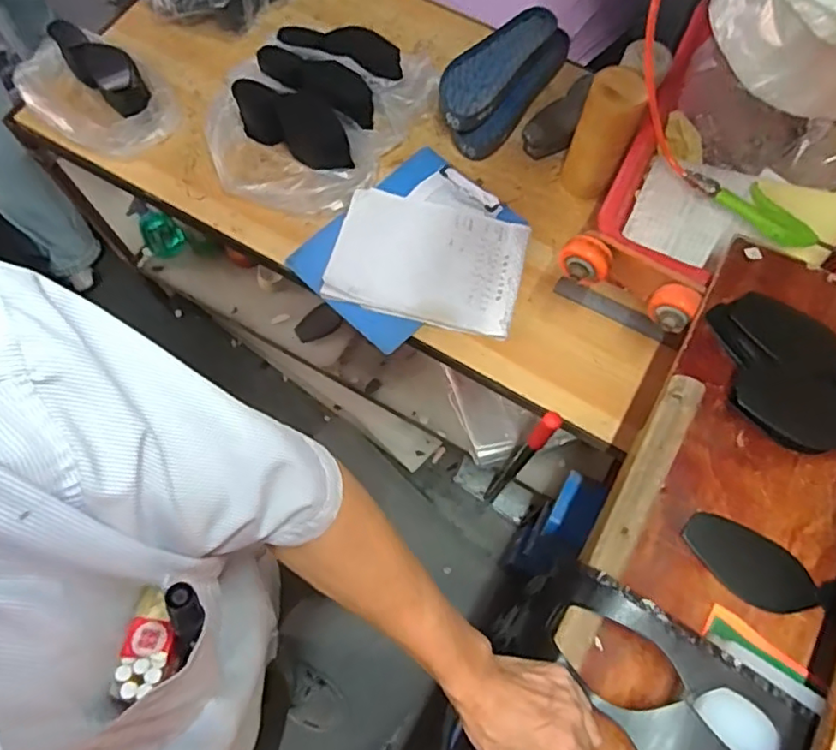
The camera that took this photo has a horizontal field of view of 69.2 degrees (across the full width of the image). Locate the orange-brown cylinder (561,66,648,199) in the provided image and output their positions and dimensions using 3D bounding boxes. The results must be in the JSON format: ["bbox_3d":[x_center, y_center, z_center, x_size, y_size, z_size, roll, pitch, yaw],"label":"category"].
[{"bbox_3d":[0.268,-0.347,0.893,0.081,0.201,0.075,23,72,6],"label":"orange-brown cylinder"}]

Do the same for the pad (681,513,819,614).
[{"bbox_3d":[0.324,0.184,0.594,0.129,0.006,0.060,34,82,14],"label":"pad"}]

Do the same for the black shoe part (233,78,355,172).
[{"bbox_3d":[-0.193,-0.401,0.990,0.219,0.074,0.089,36,74,10],"label":"black shoe part"}]

